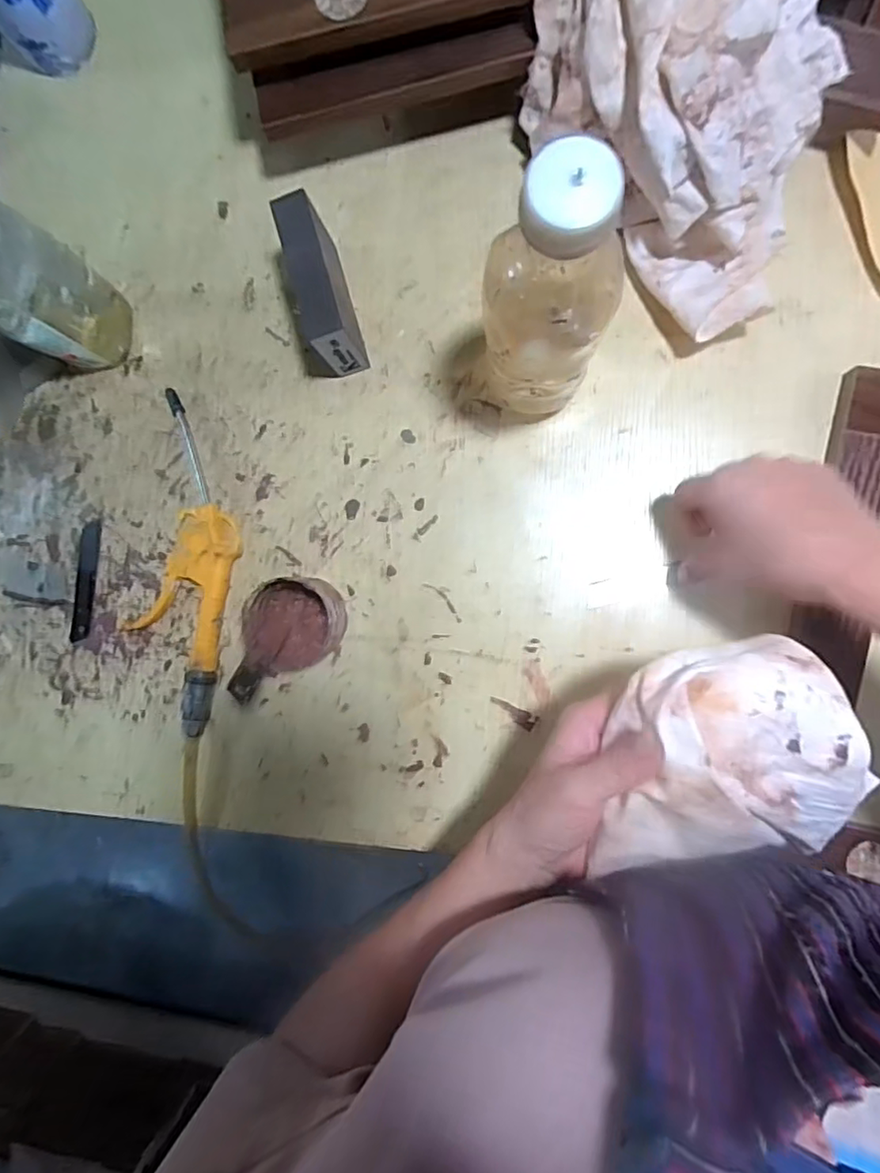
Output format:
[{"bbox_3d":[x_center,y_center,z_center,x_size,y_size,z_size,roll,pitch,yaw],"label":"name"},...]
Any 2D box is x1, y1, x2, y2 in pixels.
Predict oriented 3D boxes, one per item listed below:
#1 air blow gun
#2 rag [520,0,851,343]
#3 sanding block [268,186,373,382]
[{"bbox_3d":[-0.197,-0.016,0.454,0.074,0.024,0.249,11,92,8],"label":"air blow gun"},{"bbox_3d":[0.165,-0.297,0.360,0.154,0.112,0.224,-38,87,7],"label":"rag"},{"bbox_3d":[-0.082,-0.208,0.416,0.028,0.070,0.101,-14,89,8],"label":"sanding block"}]

